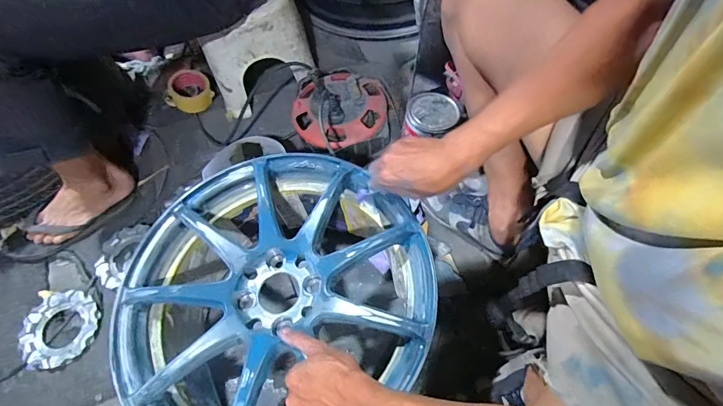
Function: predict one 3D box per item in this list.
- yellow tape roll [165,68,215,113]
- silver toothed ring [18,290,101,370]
[{"bbox_3d":[-0.412,-0.266,0.910,0.099,0.057,0.101,-40,66,-15],"label":"yellow tape roll"},{"bbox_3d":[-0.554,0.229,0.702,0.132,0.017,0.132,-8,62,-1],"label":"silver toothed ring"}]

